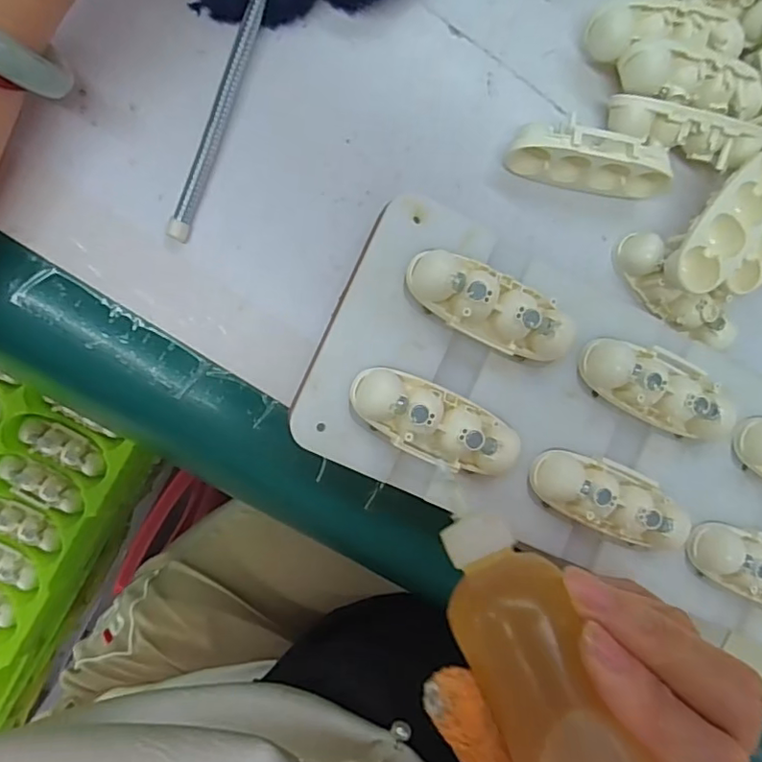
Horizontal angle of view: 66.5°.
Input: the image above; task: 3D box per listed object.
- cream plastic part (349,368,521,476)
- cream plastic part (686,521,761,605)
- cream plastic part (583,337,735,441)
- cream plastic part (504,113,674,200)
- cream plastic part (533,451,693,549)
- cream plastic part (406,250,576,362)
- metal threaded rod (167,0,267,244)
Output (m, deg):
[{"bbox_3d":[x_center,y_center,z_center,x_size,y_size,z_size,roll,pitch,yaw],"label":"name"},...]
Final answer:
[{"bbox_3d":[0.019,0.015,0.203,0.061,0.015,0.024,25,90,-8],"label":"cream plastic part"},{"bbox_3d":[0.150,0.074,0.229,0.059,0.017,0.026,24,90,-8],"label":"cream plastic part"},{"bbox_3d":[0.103,0.002,0.217,0.060,0.016,0.026,27,89,-8],"label":"cream plastic part"},{"bbox_3d":[0.080,-0.084,0.222,0.062,0.025,0.016,6,92,-8],"label":"cream plastic part"},{"bbox_3d":[0.086,0.044,0.216,0.061,0.016,0.025,25,90,-8],"label":"cream plastic part"},{"bbox_3d":[0.039,-0.026,0.205,0.061,0.016,0.024,25,90,-8],"label":"cream plastic part"},{"bbox_3d":[-0.051,-0.109,0.205,0.006,0.011,0.123,20,90,-8],"label":"metal threaded rod"}]

